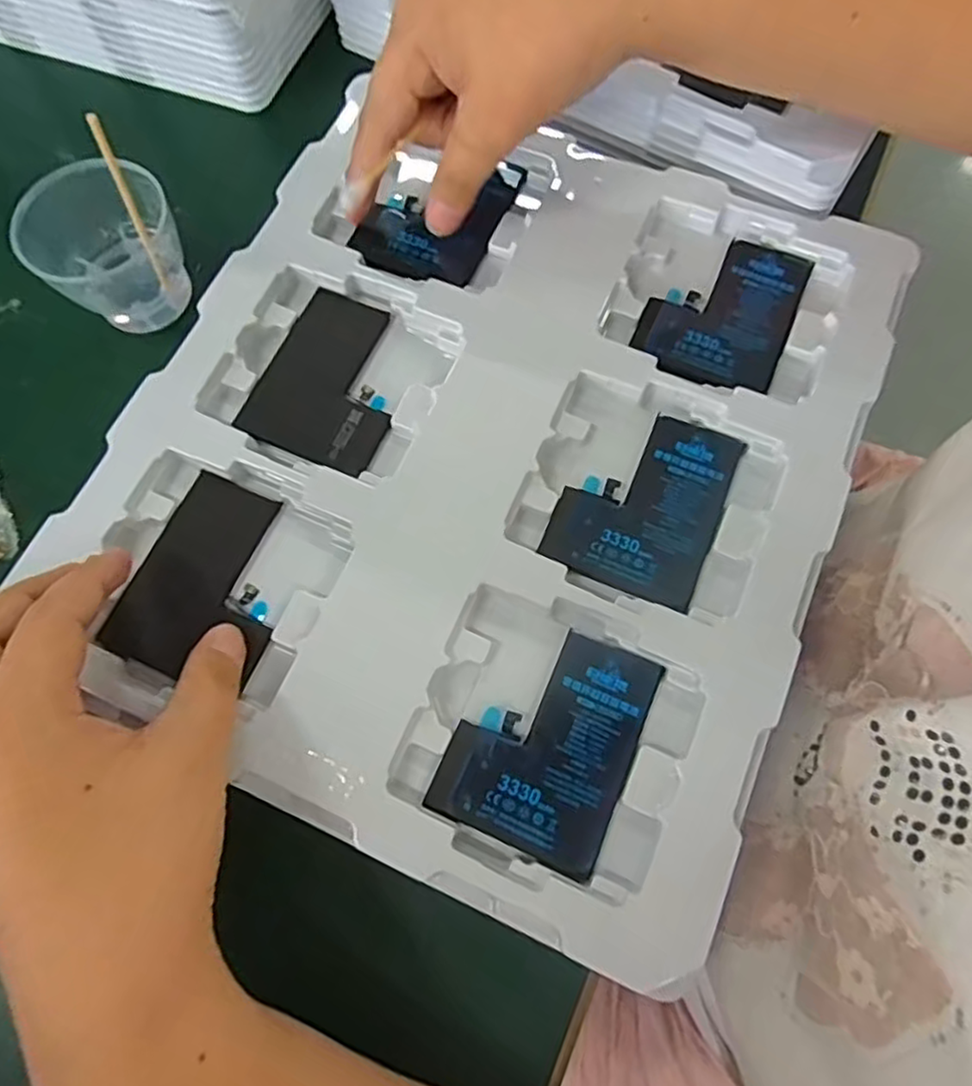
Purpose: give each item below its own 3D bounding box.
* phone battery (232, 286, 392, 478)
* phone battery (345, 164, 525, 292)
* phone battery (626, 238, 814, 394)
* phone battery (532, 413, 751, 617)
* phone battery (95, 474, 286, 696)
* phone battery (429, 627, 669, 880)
[{"bbox_3d":[-0.064,-0.071,0.295,0.062,0.006,0.077,23,70,8],"label":"phone battery"},{"bbox_3d":[-0.023,-0.156,0.321,0.061,0.008,0.078,22,70,7],"label":"phone battery"},{"bbox_3d":[0.104,-0.103,0.299,0.060,0.007,0.078,23,70,8],"label":"phone battery"},{"bbox_3d":[0.063,-0.018,0.272,0.061,0.007,0.077,22,70,7],"label":"phone battery"},{"bbox_3d":[-0.105,0.015,0.265,0.061,0.004,0.077,22,70,7],"label":"phone battery"},{"bbox_3d":[0.023,0.069,0.244,0.060,0.007,0.078,25,70,8],"label":"phone battery"}]

